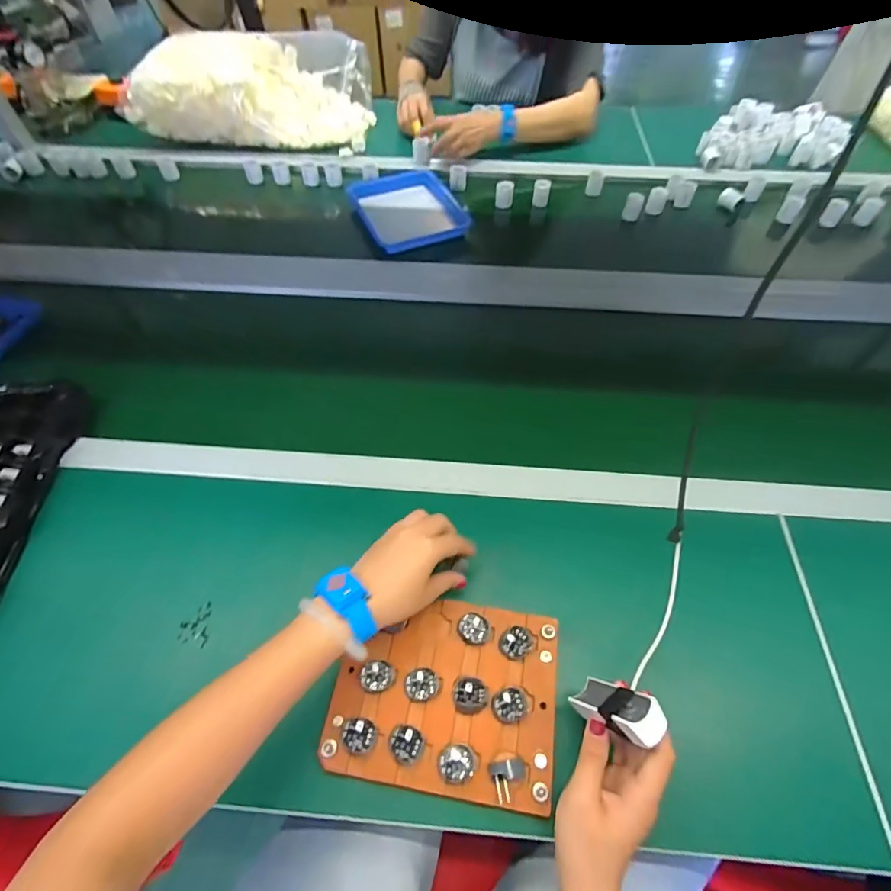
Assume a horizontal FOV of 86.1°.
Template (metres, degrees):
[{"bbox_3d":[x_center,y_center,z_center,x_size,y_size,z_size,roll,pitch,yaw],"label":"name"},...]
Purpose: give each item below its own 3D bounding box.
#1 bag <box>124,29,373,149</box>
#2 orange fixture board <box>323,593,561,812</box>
[{"bbox_3d":[-0.395,-0.769,1.017,0.467,0.151,0.265,-3,56,2],"label":"bag"},{"bbox_3d":[0.001,0.210,0.412,0.184,0.018,0.148,6,57,8],"label":"orange fixture board"}]

